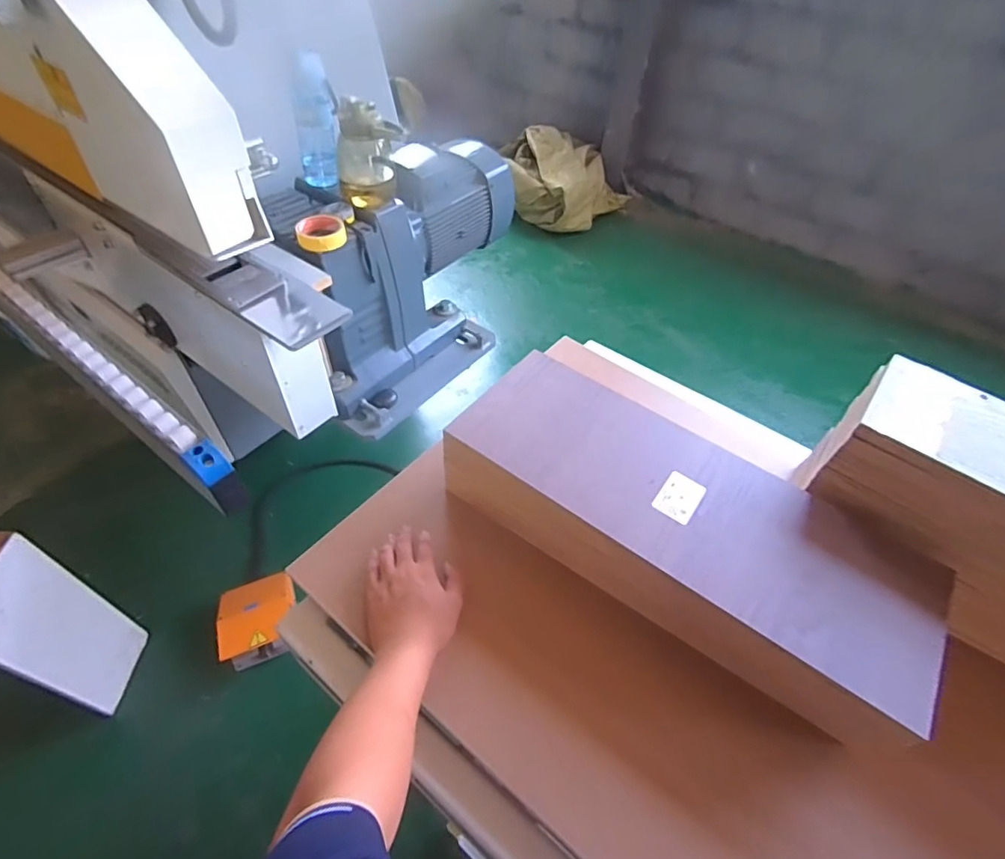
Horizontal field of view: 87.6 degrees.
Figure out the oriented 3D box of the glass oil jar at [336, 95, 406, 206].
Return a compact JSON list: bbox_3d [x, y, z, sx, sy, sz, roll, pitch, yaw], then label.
[{"bbox_3d":[-0.263,-0.544,1.044,0.136,0.192,0.117,-9,50,-10],"label":"glass oil jar"}]

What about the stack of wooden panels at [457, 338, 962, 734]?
[{"bbox_3d":[0.192,0.117,0.620,0.525,0.131,0.221,29,54,20],"label":"stack of wooden panels"}]

